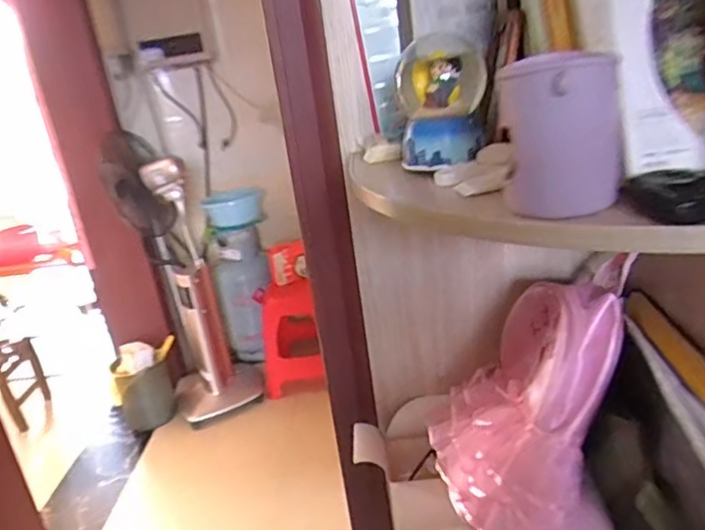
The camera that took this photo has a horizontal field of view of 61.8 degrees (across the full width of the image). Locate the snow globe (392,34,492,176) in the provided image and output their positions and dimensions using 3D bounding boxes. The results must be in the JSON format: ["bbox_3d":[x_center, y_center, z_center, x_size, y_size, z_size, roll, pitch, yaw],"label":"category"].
[{"bbox_3d":[0.094,-0.177,0.634,0.093,0.127,0.081,-4,21,8],"label":"snow globe"}]

